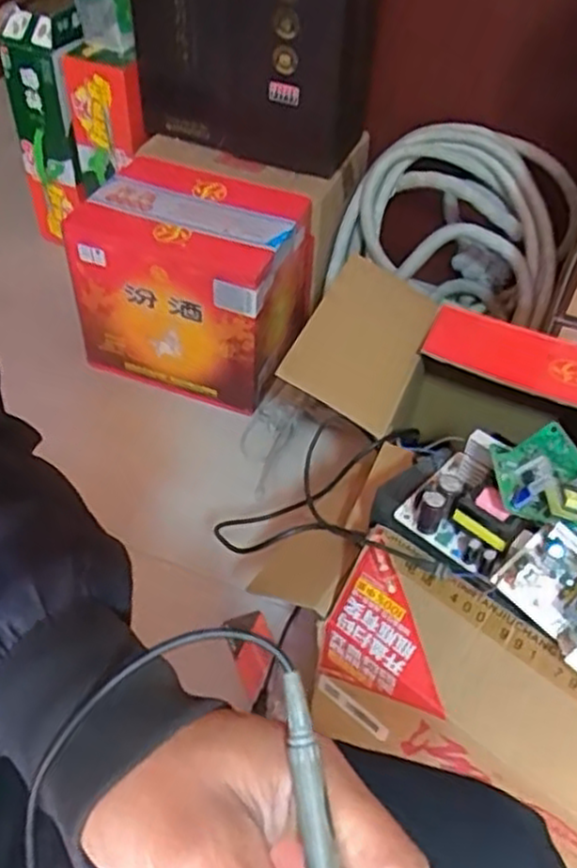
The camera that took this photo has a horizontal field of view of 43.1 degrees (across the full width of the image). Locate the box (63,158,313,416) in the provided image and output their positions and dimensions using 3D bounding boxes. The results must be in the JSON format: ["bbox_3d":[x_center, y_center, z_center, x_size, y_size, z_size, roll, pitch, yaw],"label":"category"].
[{"bbox_3d":[-0.158,-0.243,1.230,0.335,0.285,0.225,15,49,10],"label":"box"}]

